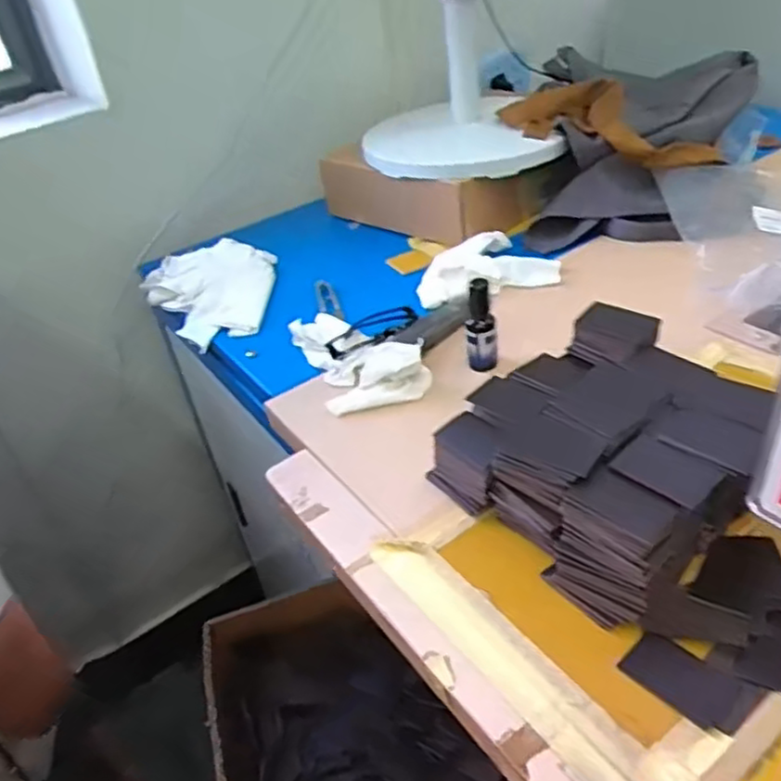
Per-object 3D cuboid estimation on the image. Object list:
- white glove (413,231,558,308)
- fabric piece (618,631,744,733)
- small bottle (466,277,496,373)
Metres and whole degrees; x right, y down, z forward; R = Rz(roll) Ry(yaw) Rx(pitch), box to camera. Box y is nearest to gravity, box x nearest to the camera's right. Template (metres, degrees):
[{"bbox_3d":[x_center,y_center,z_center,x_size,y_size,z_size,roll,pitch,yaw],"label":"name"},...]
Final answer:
[{"bbox_3d":[0.102,-0.143,0.787,0.154,0.031,0.102,-15,36,-9],"label":"white glove"},{"bbox_3d":[0.160,0.158,0.384,0.035,0.005,0.055,-31,42,-28],"label":"fabric piece"},{"bbox_3d":[0.082,-0.060,0.628,0.026,0.082,0.020,0,37,11],"label":"small bottle"}]

